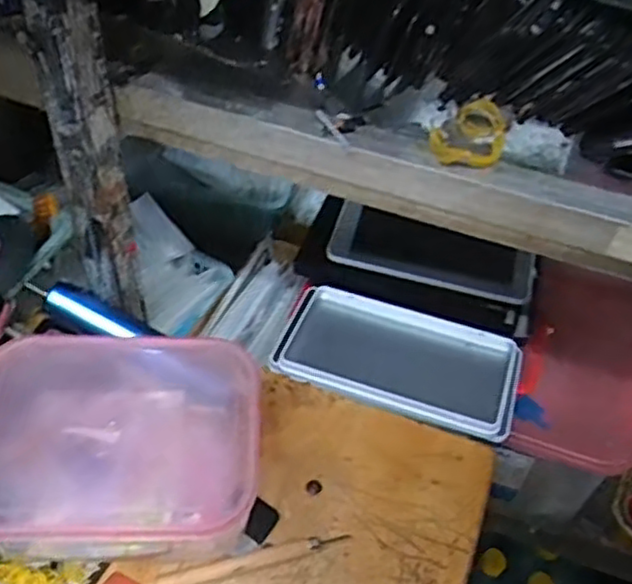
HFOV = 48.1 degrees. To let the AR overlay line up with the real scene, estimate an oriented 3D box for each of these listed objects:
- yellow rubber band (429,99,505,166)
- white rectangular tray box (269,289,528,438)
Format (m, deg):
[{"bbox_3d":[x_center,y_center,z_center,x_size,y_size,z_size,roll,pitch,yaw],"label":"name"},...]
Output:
[{"bbox_3d":[0.087,-0.092,0.405,0.039,0.019,0.055,10,46,4],"label":"yellow rubber band"},{"bbox_3d":[0.064,0.075,0.609,0.194,0.080,0.101,18,47,11],"label":"white rectangular tray box"}]

